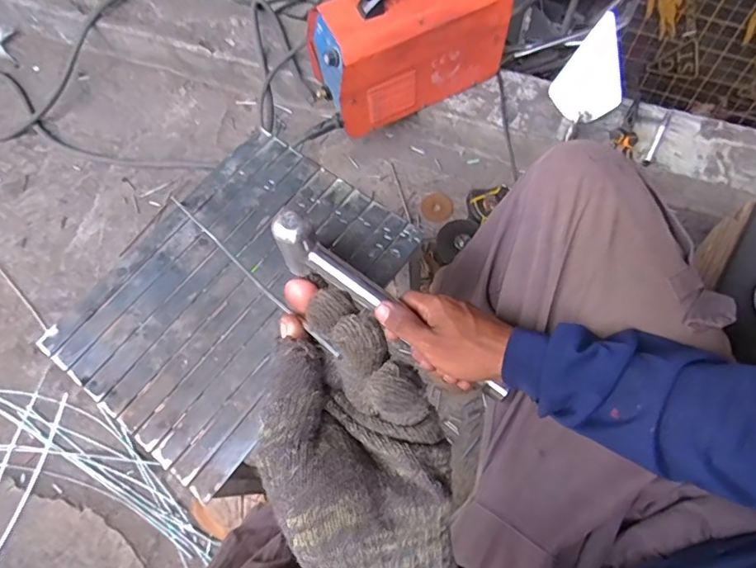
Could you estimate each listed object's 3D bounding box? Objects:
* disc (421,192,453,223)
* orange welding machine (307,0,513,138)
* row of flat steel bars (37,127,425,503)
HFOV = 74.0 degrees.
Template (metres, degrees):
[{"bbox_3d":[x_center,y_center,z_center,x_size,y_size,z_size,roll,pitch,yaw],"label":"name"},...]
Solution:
[{"bbox_3d":[0.119,-0.155,1.010,0.062,0.004,0.064,-1,68,1],"label":"disc"},{"bbox_3d":[0.054,-0.441,0.890,0.323,0.220,0.154,-22,69,-7],"label":"orange welding machine"},{"bbox_3d":[-0.147,0.009,0.538,0.264,0.010,0.340,34,74,15],"label":"row of flat steel bars"}]

